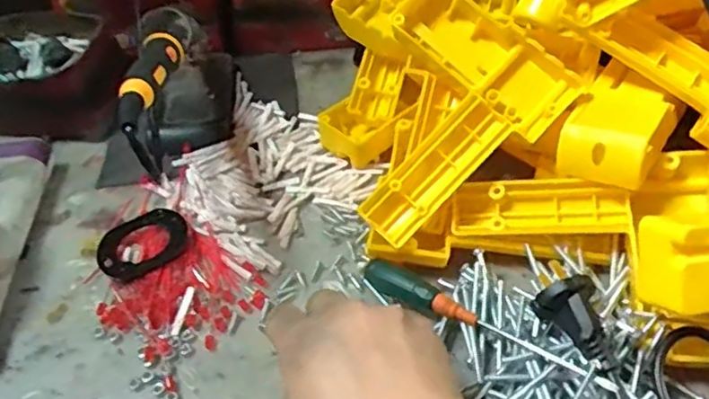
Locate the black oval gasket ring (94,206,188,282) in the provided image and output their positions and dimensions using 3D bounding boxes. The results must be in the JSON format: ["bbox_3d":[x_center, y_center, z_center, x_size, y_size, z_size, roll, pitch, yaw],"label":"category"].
[{"bbox_3d":[-0.134,0.028,0.408,0.055,0.008,0.050,-37,56,-26],"label":"black oval gasket ring"}]

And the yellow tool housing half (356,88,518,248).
[{"bbox_3d":[0.048,-0.018,0.374,0.098,0.020,0.032,-45,57,-4],"label":"yellow tool housing half"}]

